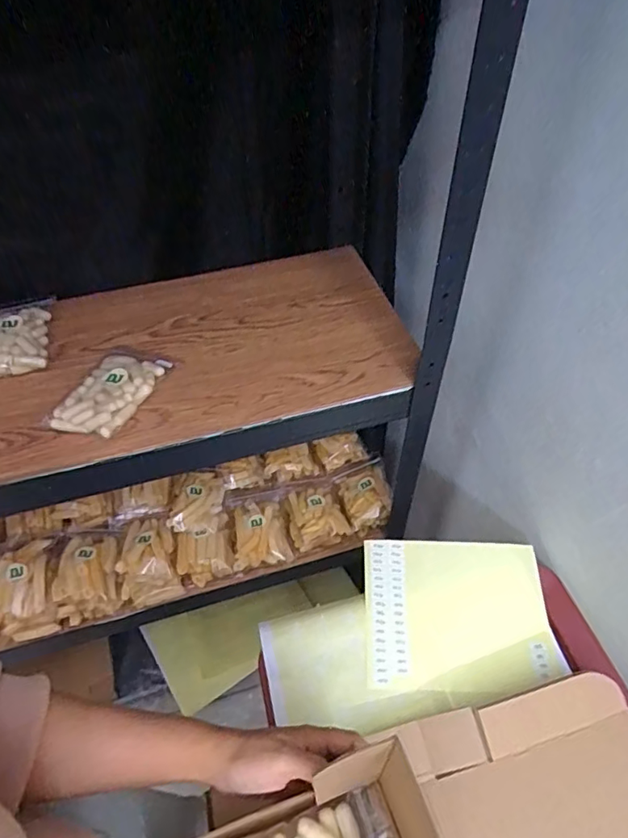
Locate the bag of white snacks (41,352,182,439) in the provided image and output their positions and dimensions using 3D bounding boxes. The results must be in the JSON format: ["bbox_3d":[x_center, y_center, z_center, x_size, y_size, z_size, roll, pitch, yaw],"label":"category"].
[{"bbox_3d":[-0.229,-0.032,0.580,0.083,0.030,0.131,18,51,16],"label":"bag of white snacks"}]

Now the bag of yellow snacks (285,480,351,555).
[{"bbox_3d":[0.002,0.158,0.865,0.092,0.054,0.108,-13,49,-10],"label":"bag of yellow snacks"}]

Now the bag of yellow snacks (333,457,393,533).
[{"bbox_3d":[0.087,0.119,0.878,0.095,0.049,0.139,-11,49,-8],"label":"bag of yellow snacks"}]

